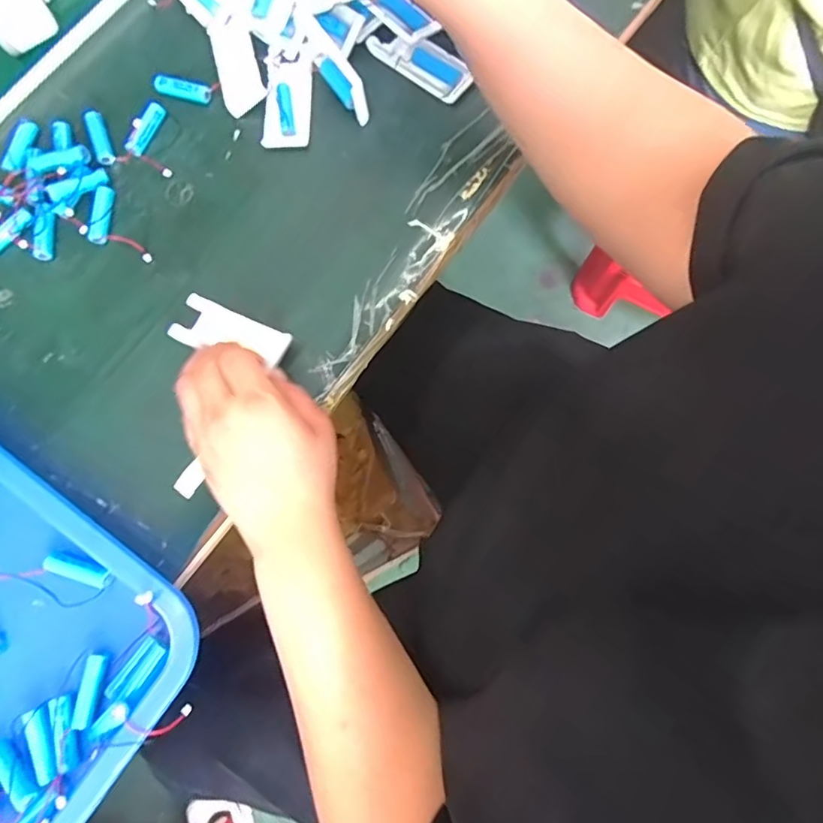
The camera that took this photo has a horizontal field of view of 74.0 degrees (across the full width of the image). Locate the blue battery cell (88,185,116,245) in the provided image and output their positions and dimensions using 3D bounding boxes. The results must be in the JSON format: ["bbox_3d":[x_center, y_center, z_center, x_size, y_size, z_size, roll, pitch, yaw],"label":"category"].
[{"bbox_3d":[-0.269,-0.171,0.475,0.014,0.012,0.052,3,76,5],"label":"blue battery cell"}]

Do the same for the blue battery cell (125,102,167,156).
[{"bbox_3d":[-0.238,-0.255,0.488,0.014,0.017,0.051,23,79,9],"label":"blue battery cell"}]

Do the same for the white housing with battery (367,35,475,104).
[{"bbox_3d":[0.009,-0.315,0.488,0.102,0.016,0.035,37,81,12],"label":"white housing with battery"}]

